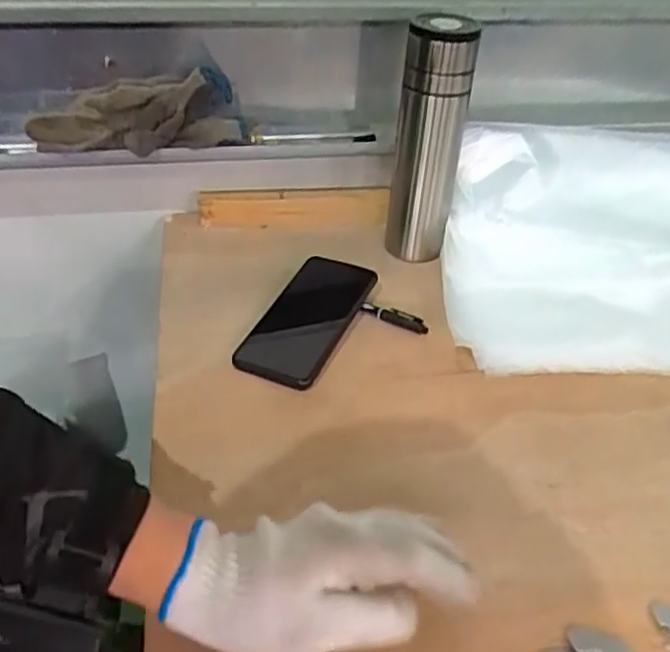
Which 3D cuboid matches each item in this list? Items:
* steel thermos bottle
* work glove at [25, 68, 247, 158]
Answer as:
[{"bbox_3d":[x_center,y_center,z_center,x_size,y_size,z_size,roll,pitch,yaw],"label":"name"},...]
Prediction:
[{"bbox_3d":[0.096,-0.189,0.678,0.068,0.233,0.078,8,40,6],"label":"steel thermos bottle"},{"bbox_3d":[-0.196,-0.215,0.655,0.208,0.066,0.046,-9,41,-14],"label":"work glove"}]

